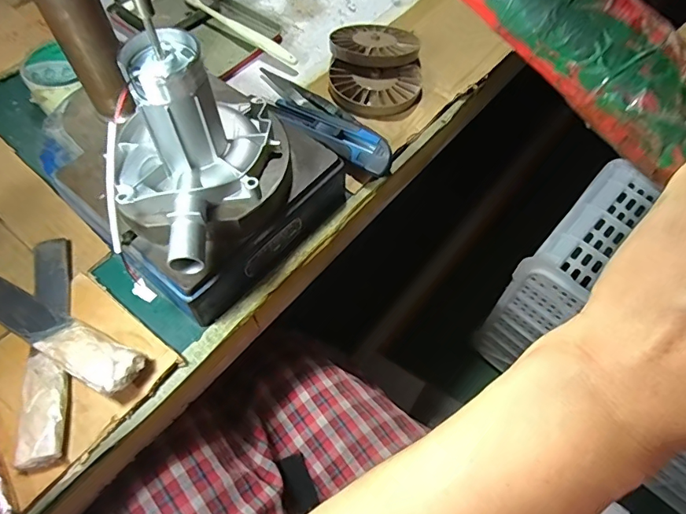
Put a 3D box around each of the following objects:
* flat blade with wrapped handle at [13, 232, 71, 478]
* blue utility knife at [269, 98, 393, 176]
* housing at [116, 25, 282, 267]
[{"bbox_3d":[-0.229,0.063,0.358,0.032,0.021,0.186,-13,60,-8],"label":"flat blade with wrapped handle"},{"bbox_3d":[-0.012,-0.121,0.461,0.137,0.026,0.037,29,64,16],"label":"blue utility knife"},{"bbox_3d":[-0.097,-0.074,0.306,0.115,0.087,0.125,-22,62,-13],"label":"housing"}]

